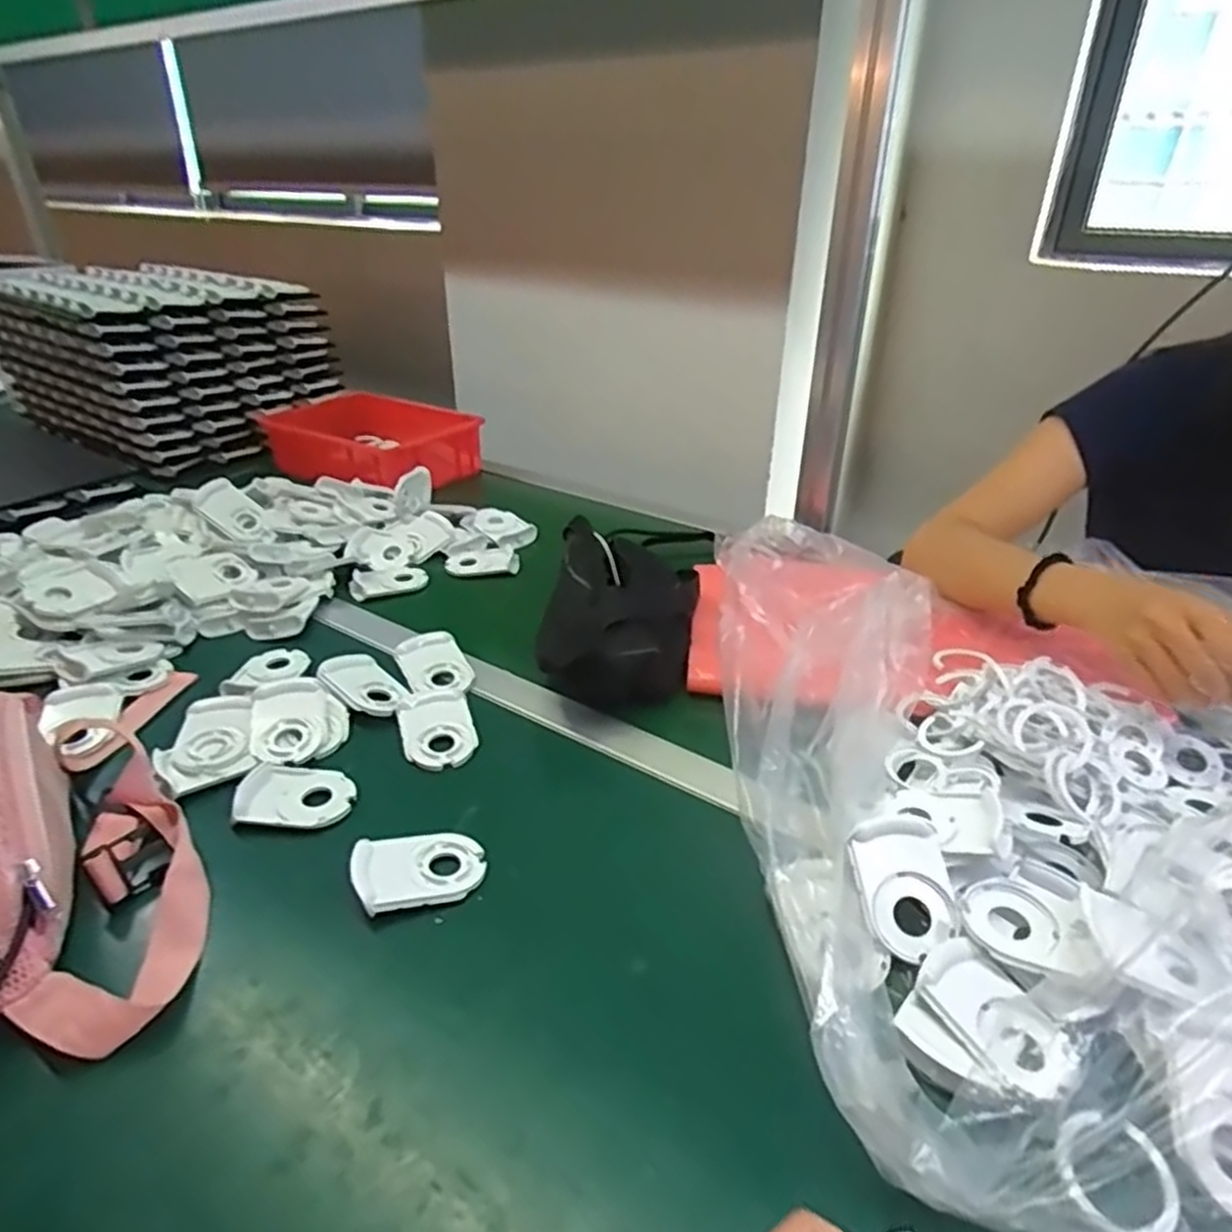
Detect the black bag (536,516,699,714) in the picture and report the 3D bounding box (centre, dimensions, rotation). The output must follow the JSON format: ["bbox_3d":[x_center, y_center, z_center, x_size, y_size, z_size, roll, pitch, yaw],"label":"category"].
[{"bbox_3d":[0.006,0.001,0.759,0.142,0.097,0.235,3,30,5],"label":"black bag"}]

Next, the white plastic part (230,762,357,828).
[{"bbox_3d":[-0.239,0.136,0.582,0.082,0.016,0.061,0,30,-2],"label":"white plastic part"}]

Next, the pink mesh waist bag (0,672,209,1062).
[{"bbox_3d":[-0.387,0.122,0.519,0.174,0.098,0.376,-16,34,-27],"label":"pink mesh waist bag"}]

